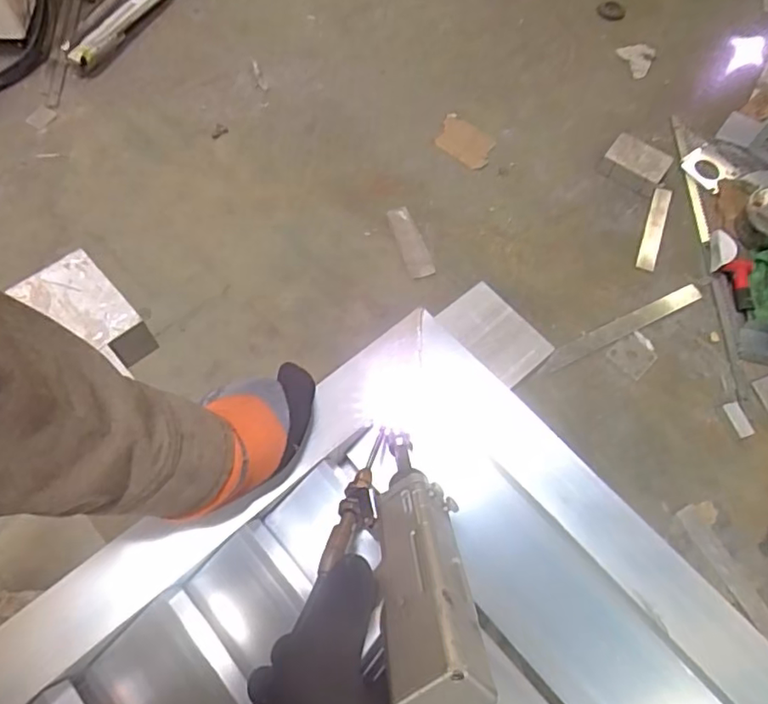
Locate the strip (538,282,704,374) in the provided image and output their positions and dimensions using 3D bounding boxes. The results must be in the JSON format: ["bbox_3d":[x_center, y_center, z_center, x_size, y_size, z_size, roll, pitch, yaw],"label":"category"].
[{"bbox_3d":[0.594,-0.062,1.458,0.477,0.010,0.051,-24,69,-12],"label":"strip"}]

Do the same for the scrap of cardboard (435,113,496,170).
[{"bbox_3d":[0.235,-0.612,1.690,0.174,0.013,0.131,36,71,8],"label":"scrap of cardboard"}]

